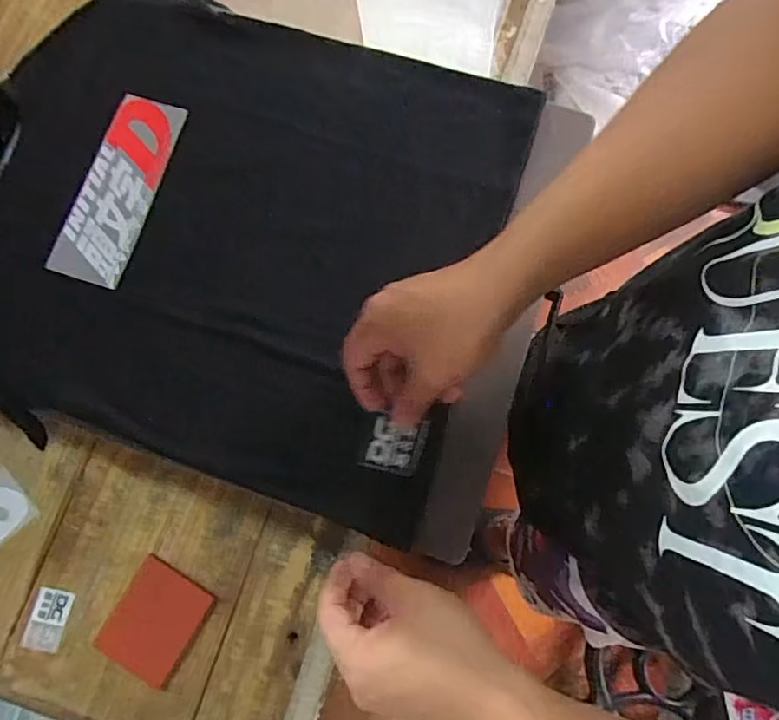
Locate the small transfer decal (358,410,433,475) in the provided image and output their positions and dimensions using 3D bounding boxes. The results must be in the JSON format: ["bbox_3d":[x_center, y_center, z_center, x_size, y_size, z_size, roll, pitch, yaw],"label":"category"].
[{"bbox_3d":[0.004,0.058,0.392,0.039,0.004,0.041,16,99,-8],"label":"small transfer decal"}]

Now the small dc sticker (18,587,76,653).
[{"bbox_3d":[-0.314,0.239,0.522,0.034,0.004,0.052,15,77,-3],"label":"small dc sticker"}]

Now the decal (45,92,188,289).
[{"bbox_3d":[-0.226,-0.144,0.471,0.062,0.007,0.164,16,78,5],"label":"decal"}]

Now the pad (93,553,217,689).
[{"bbox_3d":[-0.214,0.239,0.517,0.077,0.004,0.091,30,79,8],"label":"pad"}]

